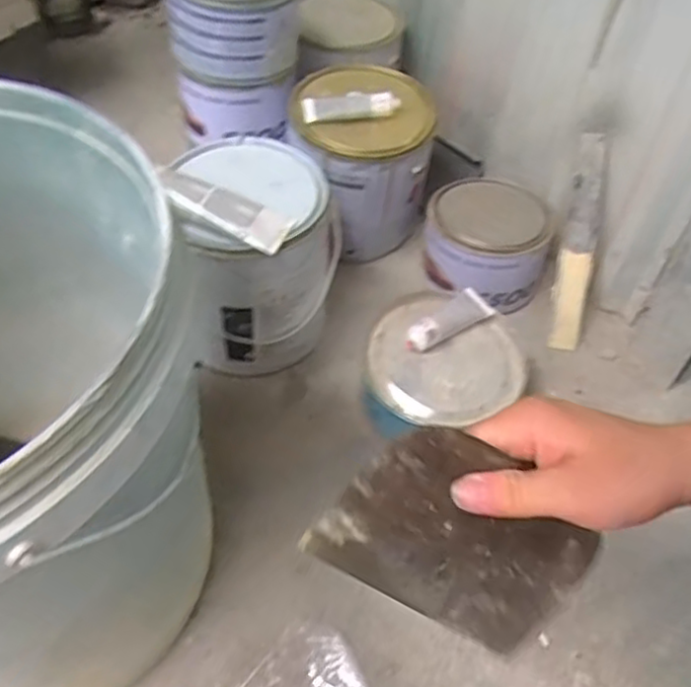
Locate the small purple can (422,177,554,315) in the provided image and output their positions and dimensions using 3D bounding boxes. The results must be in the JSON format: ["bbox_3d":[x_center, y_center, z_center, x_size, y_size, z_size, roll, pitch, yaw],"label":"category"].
[{"bbox_3d":[0.155,-0.111,0.788,0.130,0.086,0.127,1,50,-1],"label":"small purple can"}]

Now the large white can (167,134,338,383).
[{"bbox_3d":[-0.080,-0.083,0.707,0.140,0.182,0.164,-5,51,-7],"label":"large white can"}]

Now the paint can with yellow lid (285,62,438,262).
[{"bbox_3d":[0.016,-0.194,0.798,0.139,0.171,0.146,1,50,-1],"label":"paint can with yellow lid"}]

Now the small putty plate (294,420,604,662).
[{"bbox_3d":[0.067,0.111,0.395,0.153,0.101,0.006,34,13,-18],"label":"small putty plate"}]

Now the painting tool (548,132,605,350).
[{"bbox_3d":[0.245,-0.104,0.743,0.034,0.218,0.012,6,10,3],"label":"painting tool"}]

